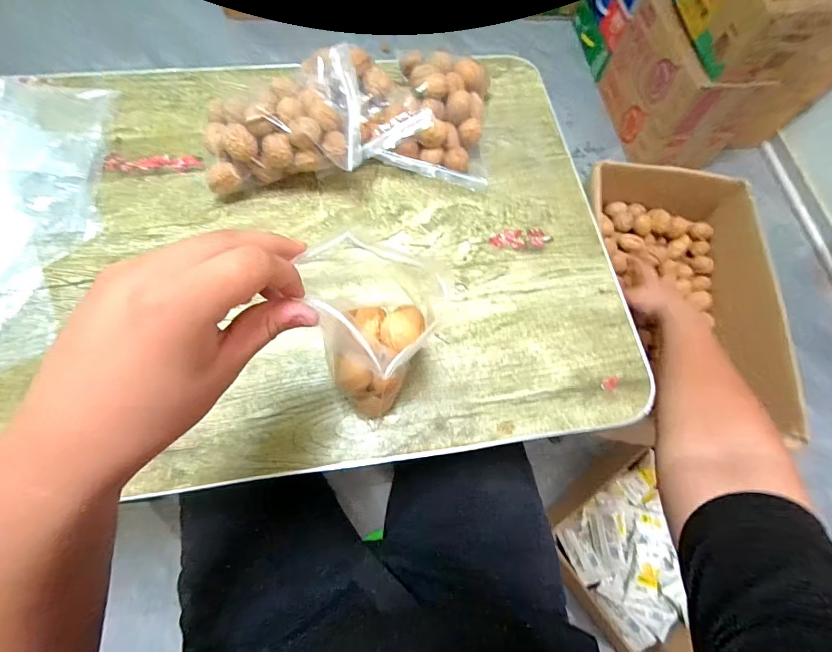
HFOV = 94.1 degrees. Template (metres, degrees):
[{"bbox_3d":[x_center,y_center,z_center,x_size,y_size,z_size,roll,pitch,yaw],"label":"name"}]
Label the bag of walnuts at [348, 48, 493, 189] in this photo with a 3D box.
[{"bbox_3d":[0.008,-0.266,0.483,0.169,0.070,0.186,3,68,-2],"label":"bag of walnuts"}]

